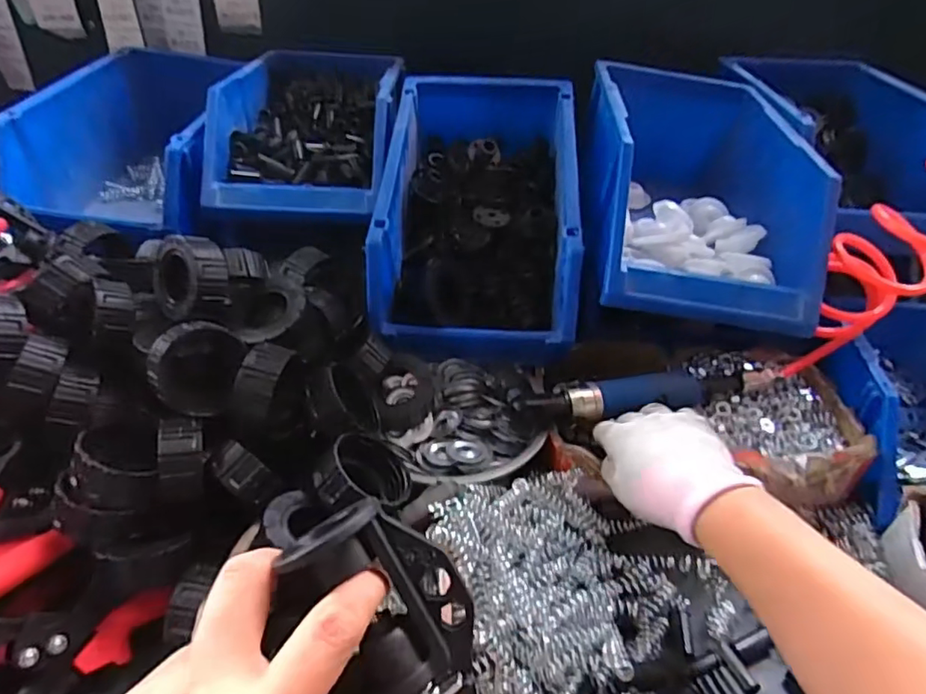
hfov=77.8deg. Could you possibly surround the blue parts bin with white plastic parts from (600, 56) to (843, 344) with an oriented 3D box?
[{"bbox_3d":[0.246,-0.181,0.620,0.202,0.138,0.369,5,36,4],"label":"blue parts bin with white plastic parts"}]

